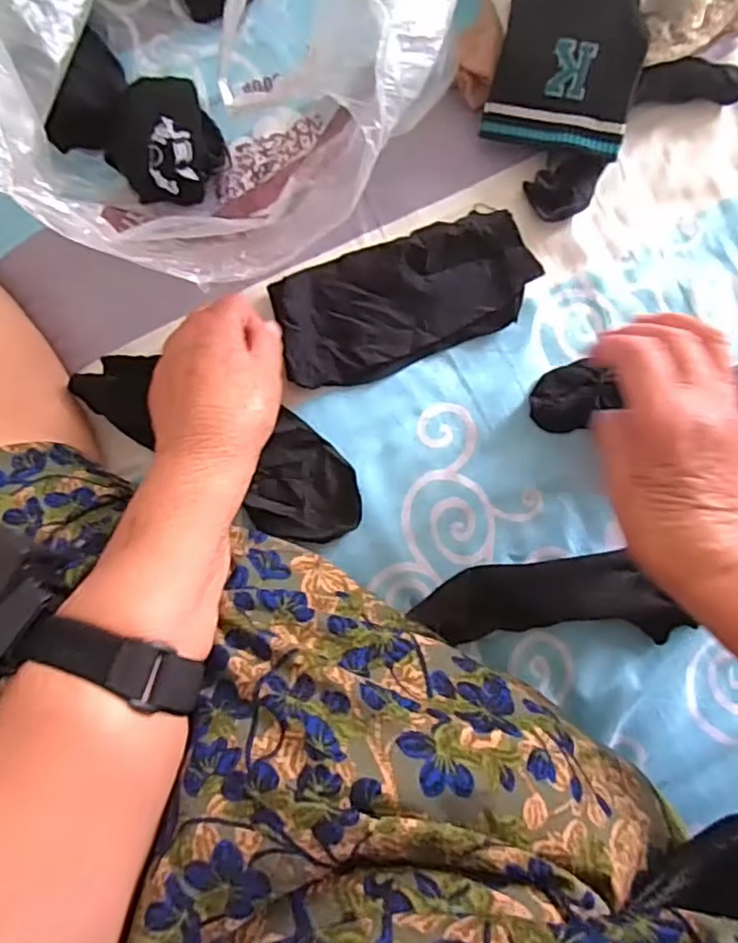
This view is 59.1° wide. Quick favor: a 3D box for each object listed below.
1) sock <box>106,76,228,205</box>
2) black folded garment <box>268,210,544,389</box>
[{"bbox_3d":[-0.120,-0.196,0.393,0.059,0.047,0.065,37,88,4],"label":"sock"},{"bbox_3d":[0.023,-0.107,0.403,0.157,0.020,0.077,-21,85,3],"label":"black folded garment"}]

